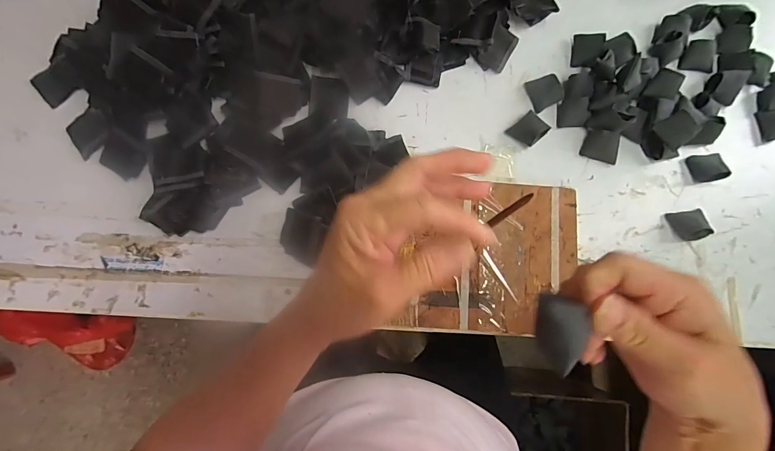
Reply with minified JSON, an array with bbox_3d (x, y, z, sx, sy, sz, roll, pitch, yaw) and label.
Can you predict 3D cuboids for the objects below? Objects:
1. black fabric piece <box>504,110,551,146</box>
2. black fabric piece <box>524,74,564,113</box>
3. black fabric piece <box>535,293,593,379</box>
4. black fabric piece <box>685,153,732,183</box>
[{"bbox_3d":[0.179,-0.121,0.447,0.044,0.012,0.035,-40,84,-7],"label":"black fabric piece"},{"bbox_3d":[0.203,-0.172,0.456,0.037,0.009,0.041,-22,87,24],"label":"black fabric piece"},{"bbox_3d":[0.091,0.056,0.184,0.022,0.014,0.037,7,81,0],"label":"black fabric piece"},{"bbox_3d":[0.403,-0.073,0.443,0.041,0.018,0.035,-9,81,-3],"label":"black fabric piece"}]

